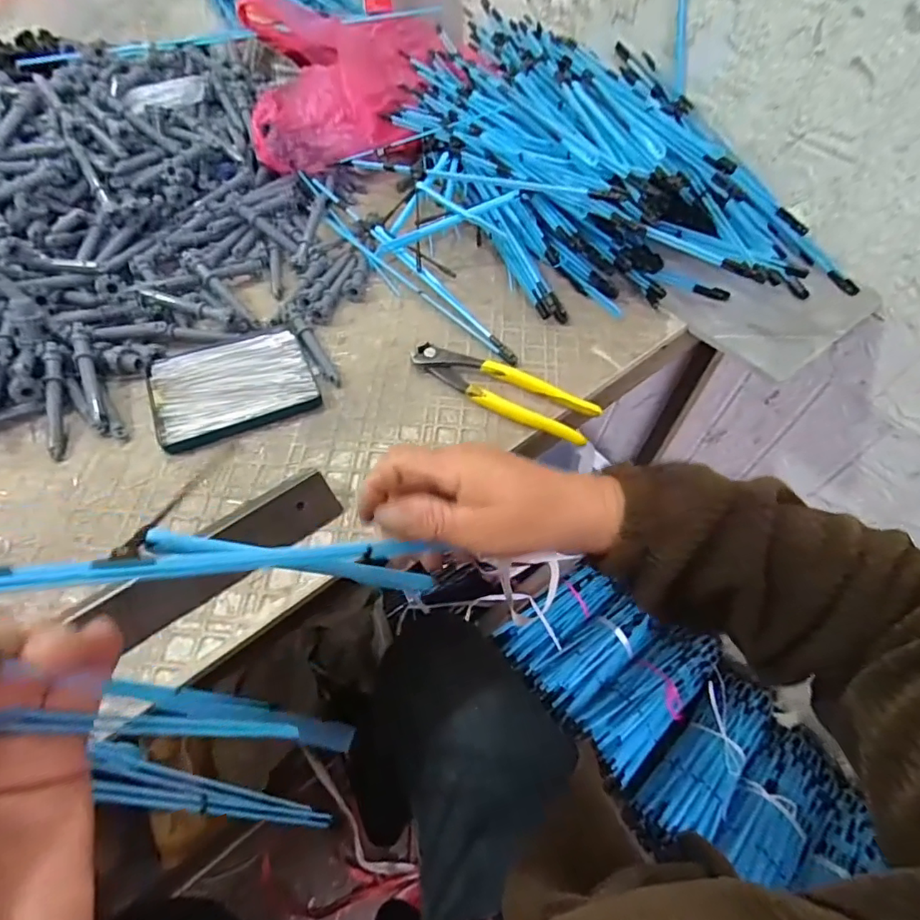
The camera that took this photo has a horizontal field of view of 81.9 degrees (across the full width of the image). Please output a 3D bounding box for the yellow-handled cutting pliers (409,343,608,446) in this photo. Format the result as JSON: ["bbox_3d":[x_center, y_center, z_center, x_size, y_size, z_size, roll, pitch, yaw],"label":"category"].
[{"bbox_3d":[0.035,-0.059,0.444,0.161,0.017,0.043,29,59,15],"label":"yellow-handled cutting pliers"}]

